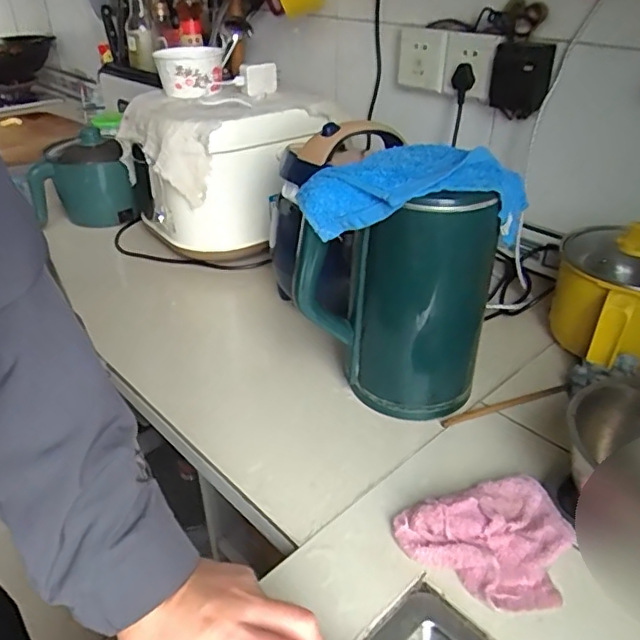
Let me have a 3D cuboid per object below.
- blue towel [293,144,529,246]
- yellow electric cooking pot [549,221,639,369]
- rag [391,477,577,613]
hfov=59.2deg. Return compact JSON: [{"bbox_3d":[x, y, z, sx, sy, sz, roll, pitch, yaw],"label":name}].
[{"bbox_3d":[0.088,-0.125,0.539,0.222,0.063,0.116,-5,34,-7],"label":"blue towel"},{"bbox_3d":[0.359,-0.028,0.674,0.163,0.148,0.188,25,41,32],"label":"yellow electric cooking pot"},{"bbox_3d":[0.144,0.186,0.468,0.137,0.033,0.101,-10,35,-14],"label":"rag"}]

